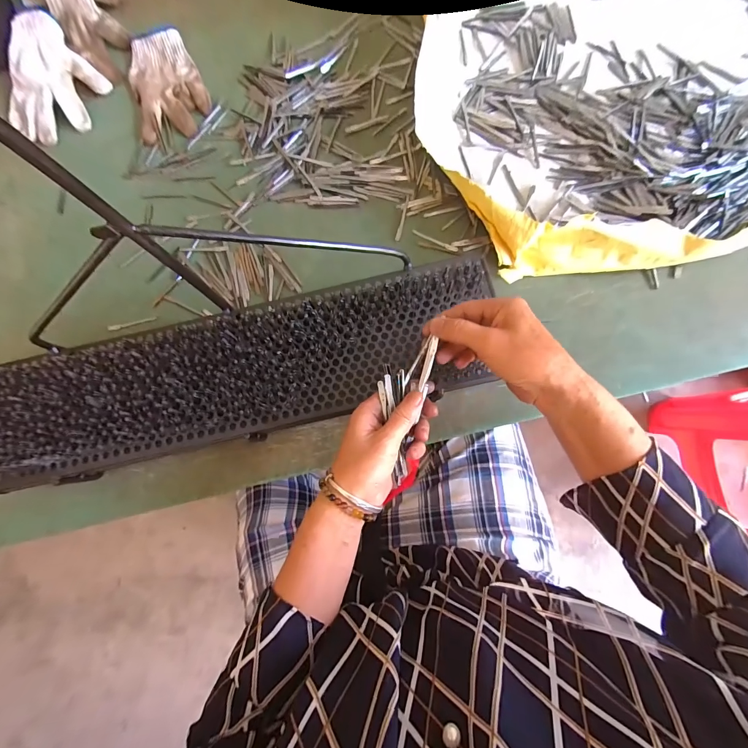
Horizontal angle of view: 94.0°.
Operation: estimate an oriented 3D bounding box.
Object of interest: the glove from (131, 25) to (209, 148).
[{"bbox_3d":[-0.315,-0.439,0.532,0.108,0.018,0.176,-17,80,0],"label":"glove"}]

